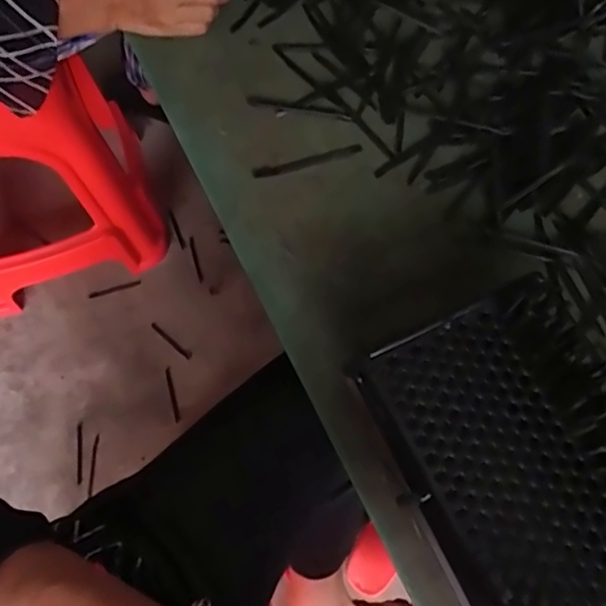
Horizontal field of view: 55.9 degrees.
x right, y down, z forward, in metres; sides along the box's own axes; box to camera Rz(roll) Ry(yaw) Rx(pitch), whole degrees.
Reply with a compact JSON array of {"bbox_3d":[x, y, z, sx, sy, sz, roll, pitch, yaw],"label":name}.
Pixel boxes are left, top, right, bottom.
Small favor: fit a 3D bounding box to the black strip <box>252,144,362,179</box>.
[{"bbox_3d":[0.005,-0.132,0.534,0.104,0.004,0.012,-17,74,-10],"label":"black strip"}]

